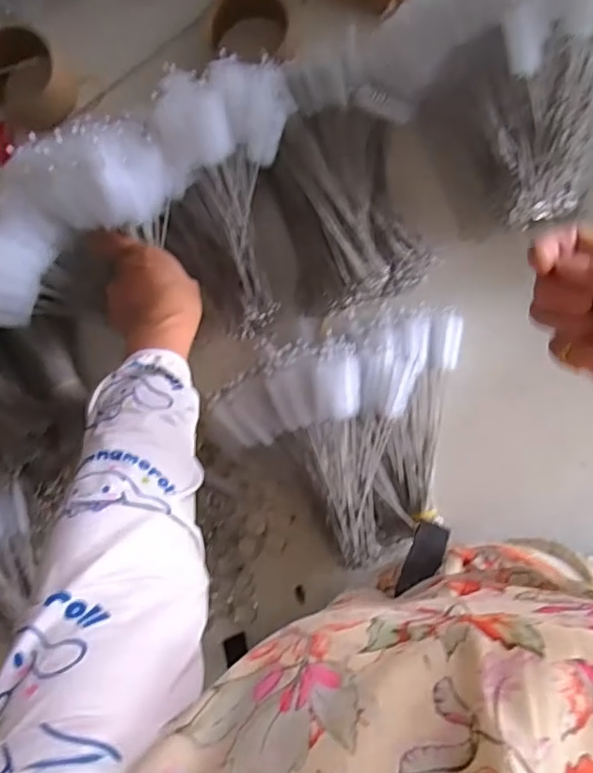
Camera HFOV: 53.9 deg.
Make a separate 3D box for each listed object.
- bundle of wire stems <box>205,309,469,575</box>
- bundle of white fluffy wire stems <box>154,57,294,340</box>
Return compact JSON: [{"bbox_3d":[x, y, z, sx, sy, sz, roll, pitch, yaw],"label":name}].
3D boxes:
[{"bbox_3d":[0.064,0.050,0.528,0.222,0.052,0.199,-20,106,-9],"label":"bundle of wire stems"},{"bbox_3d":[-0.053,-0.156,0.503,0.106,0.054,0.217,-3,120,4],"label":"bundle of white fluffy wire stems"}]

